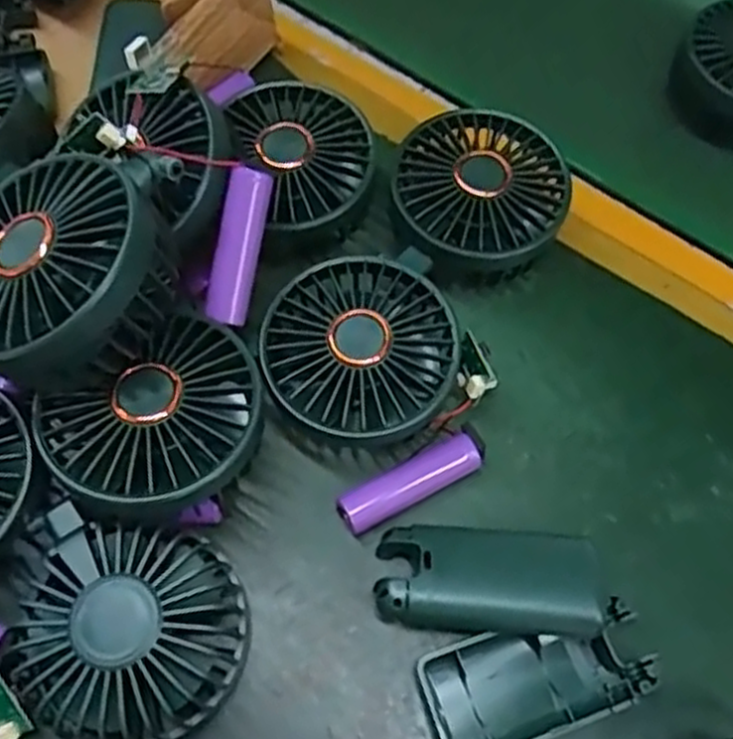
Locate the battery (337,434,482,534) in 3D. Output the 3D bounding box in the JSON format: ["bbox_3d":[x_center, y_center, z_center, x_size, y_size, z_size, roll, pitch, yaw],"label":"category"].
[{"bbox_3d":[0.020,0.052,0.354,0.066,0.017,0.016,-25,69,-15],"label":"battery"}]

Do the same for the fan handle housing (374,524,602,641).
[{"bbox_3d":[0.053,0.089,0.336,0.094,0.024,0.044,4,64,-3],"label":"fan handle housing"}]

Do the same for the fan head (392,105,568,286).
[{"bbox_3d":[0.056,-0.083,0.397,0.082,0.046,0.084,2,64,-4],"label":"fan head"}]

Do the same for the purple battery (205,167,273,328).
[{"bbox_3d":[-0.055,-0.052,0.336,0.016,0.017,0.065,13,95,5],"label":"purple battery"}]

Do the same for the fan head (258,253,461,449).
[{"bbox_3d":[-0.002,-0.005,0.363,0.083,0.047,0.084,2,64,-4],"label":"fan head"}]

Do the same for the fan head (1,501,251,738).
[{"bbox_3d":[-0.093,0.099,0.312,0.088,0.051,0.093,-5,66,-5],"label":"fan head"}]

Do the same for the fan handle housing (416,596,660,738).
[{"bbox_3d":[0.070,0.127,0.325,0.092,0.013,0.044,-17,67,-12],"label":"fan handle housing"}]

